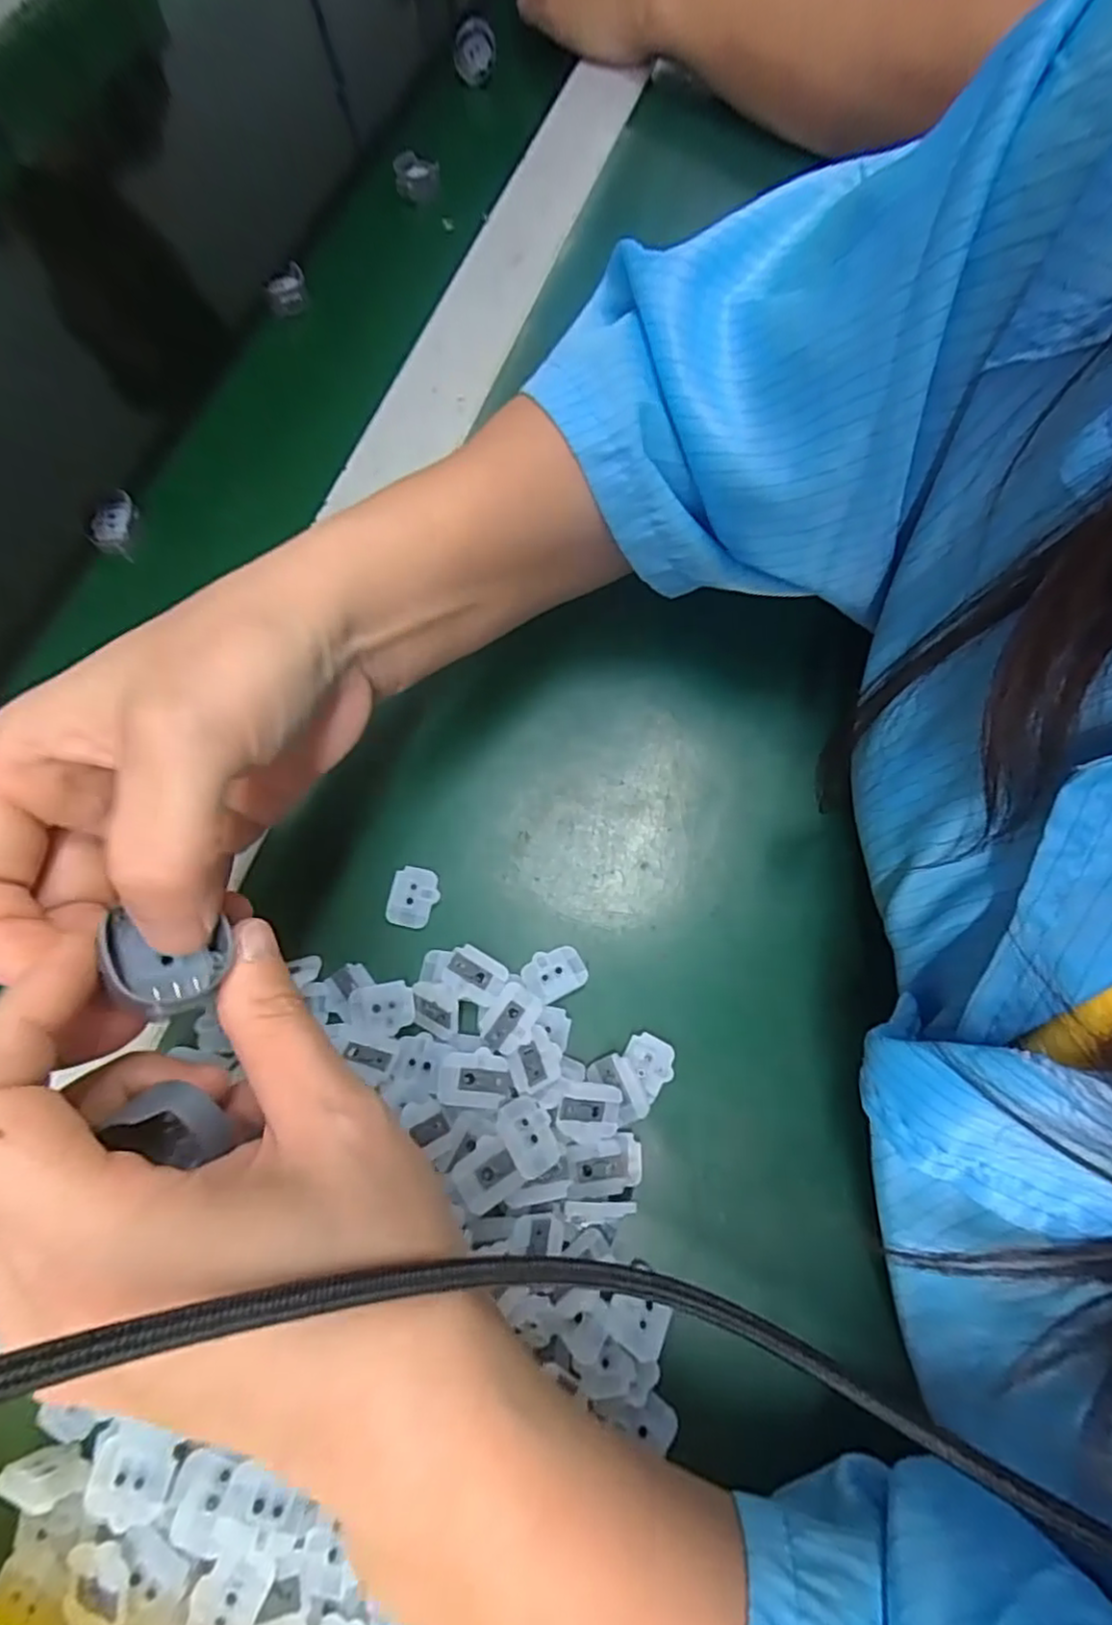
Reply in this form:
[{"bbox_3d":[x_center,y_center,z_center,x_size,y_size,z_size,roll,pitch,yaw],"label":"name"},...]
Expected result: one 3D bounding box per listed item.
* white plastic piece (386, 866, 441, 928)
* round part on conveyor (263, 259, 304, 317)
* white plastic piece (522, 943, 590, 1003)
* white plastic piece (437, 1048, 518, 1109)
[{"bbox_3d":[-0.053,0.031,0.244,0.018,0.005,0.021,7,70,3],"label":"white plastic piece"},{"bbox_3d":[-0.153,-0.296,0.373,0.023,0.014,0.021,0,70,0],"label":"round part on conveyor"},{"bbox_3d":[0.000,0.057,0.234,0.021,0.004,0.017,-25,72,-9],"label":"white plastic piece"},{"bbox_3d":[-0.025,0.084,0.208,0.023,0.005,0.017,1,64,-14],"label":"white plastic piece"}]

